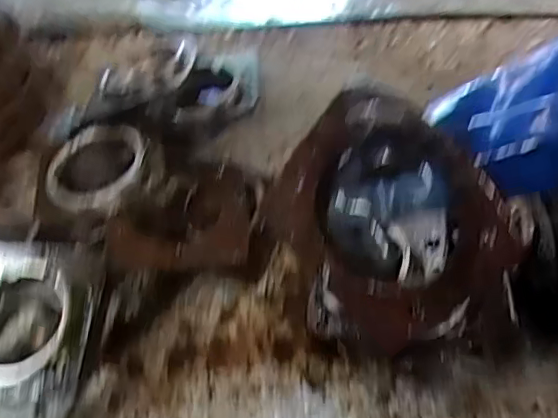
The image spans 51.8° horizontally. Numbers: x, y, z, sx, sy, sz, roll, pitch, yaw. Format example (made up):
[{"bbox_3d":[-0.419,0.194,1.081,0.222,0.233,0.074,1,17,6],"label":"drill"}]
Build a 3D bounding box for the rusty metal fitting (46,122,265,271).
[{"bbox_3d":[-0.153,-0.006,0.672,0.270,0.092,0.190,11,55,15],"label":"rusty metal fitting"}]

